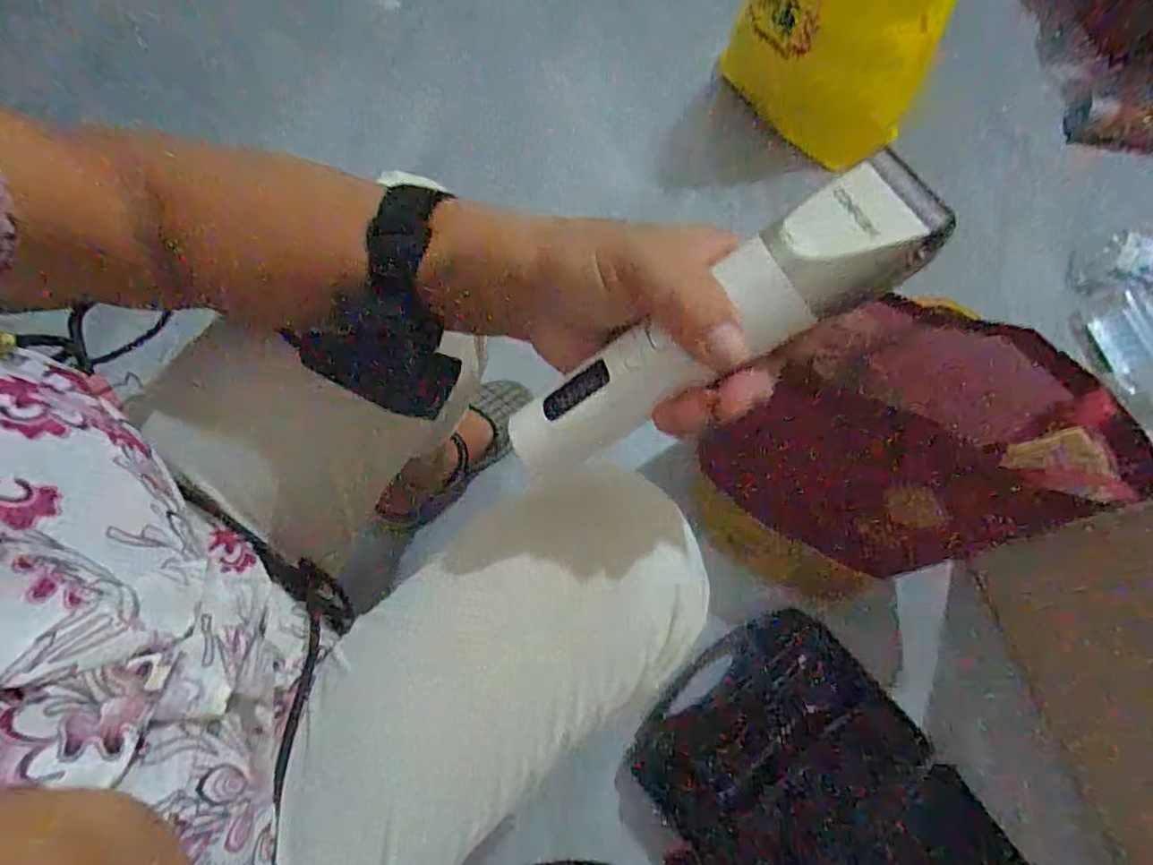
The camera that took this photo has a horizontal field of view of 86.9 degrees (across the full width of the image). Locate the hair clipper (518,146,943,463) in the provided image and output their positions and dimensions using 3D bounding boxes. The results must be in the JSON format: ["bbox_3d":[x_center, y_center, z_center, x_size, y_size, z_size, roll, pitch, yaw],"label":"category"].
[{"bbox_3d":[0.042,-0.033,0.238,0.185,0.044,0.031,-32,68,28],"label":"hair clipper"}]

